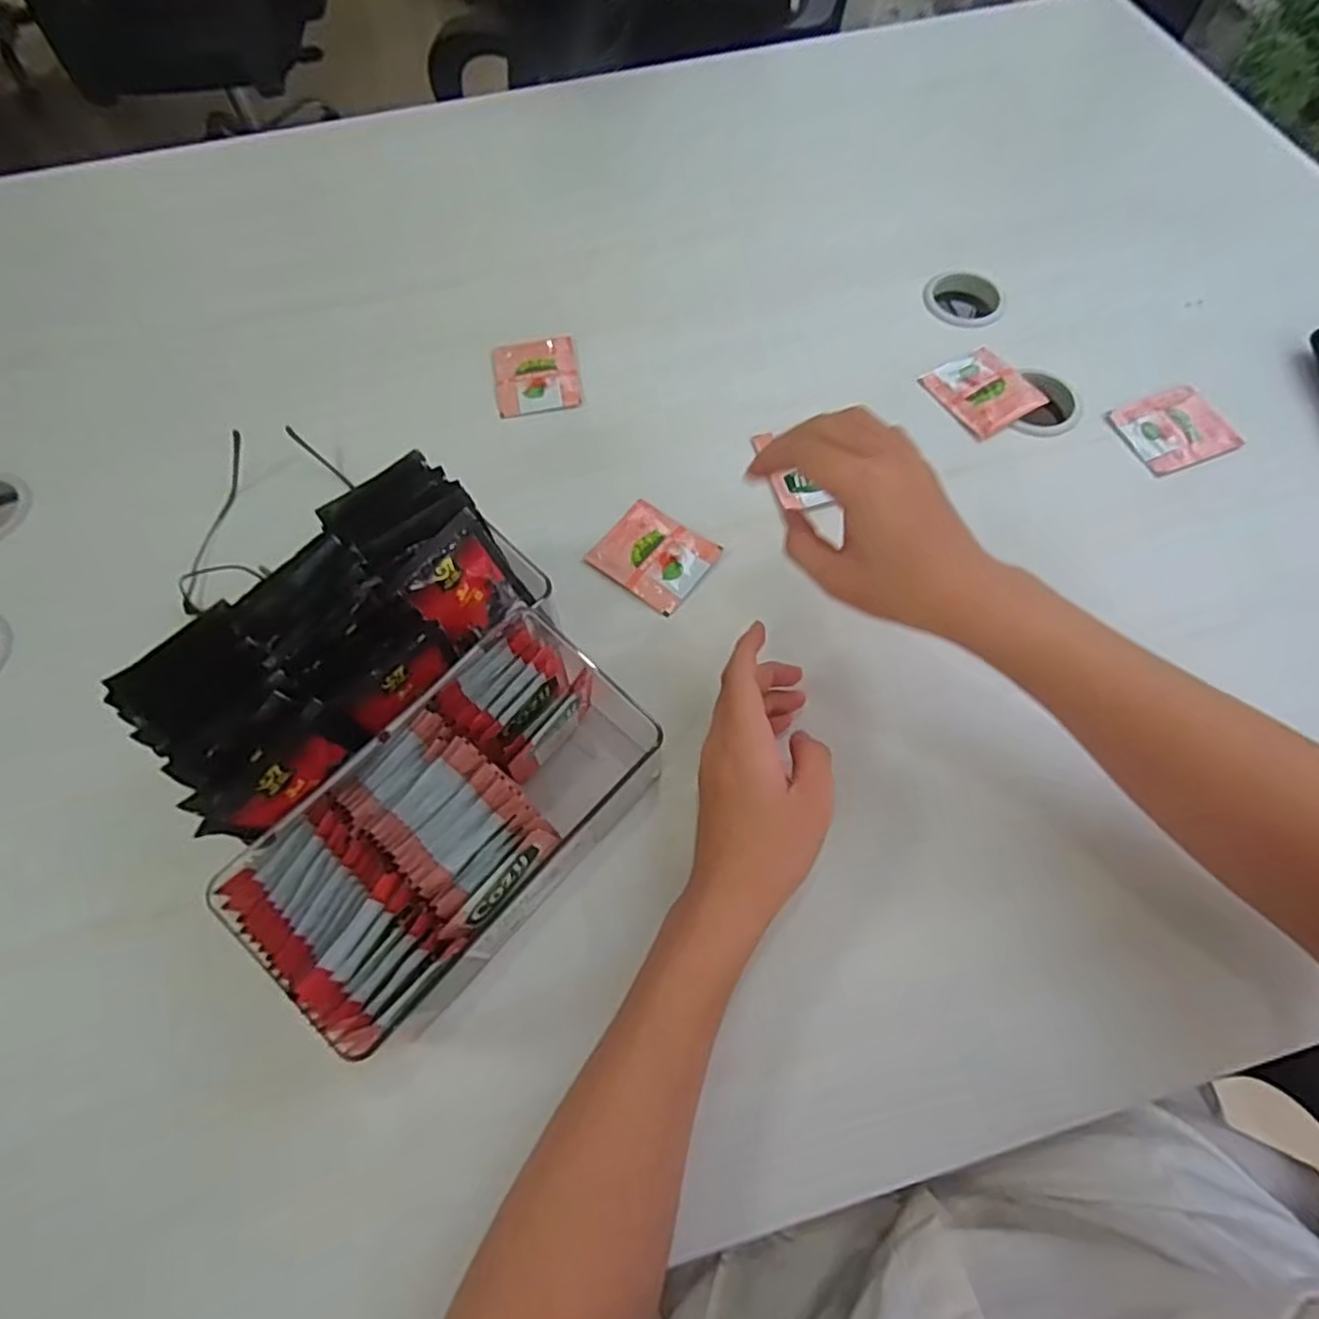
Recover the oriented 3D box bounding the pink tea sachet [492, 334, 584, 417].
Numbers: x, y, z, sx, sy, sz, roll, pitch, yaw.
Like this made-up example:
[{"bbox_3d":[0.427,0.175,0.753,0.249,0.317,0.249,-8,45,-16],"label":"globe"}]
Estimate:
[{"bbox_3d":[-0.100,-0.232,0.557,0.066,0.008,0.075,-10,65,-3],"label":"pink tea sachet"}]

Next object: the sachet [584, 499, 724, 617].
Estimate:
[{"bbox_3d":[-0.004,-0.074,0.484,0.074,0.008,0.066,35,71,16],"label":"sachet"}]

